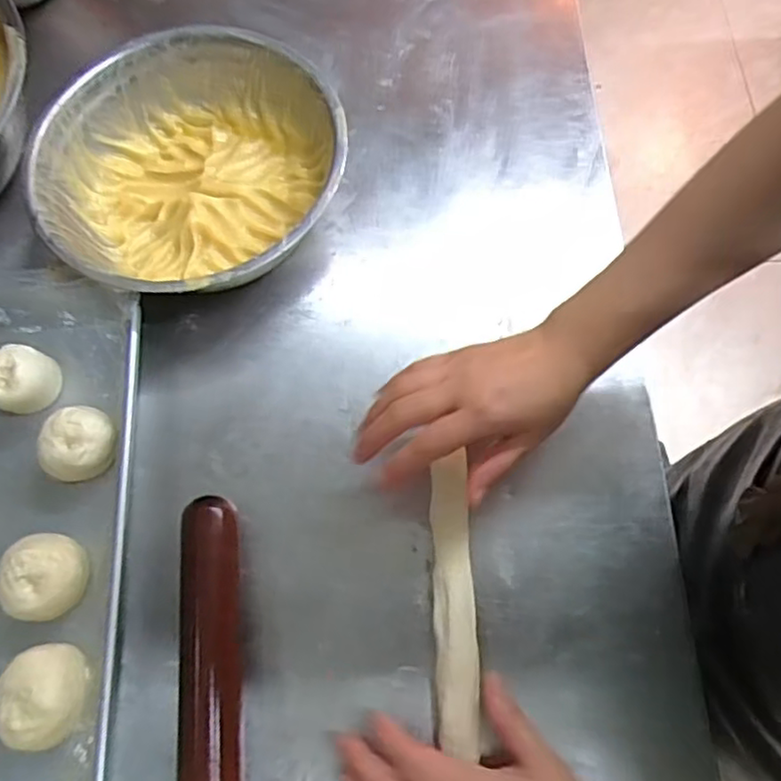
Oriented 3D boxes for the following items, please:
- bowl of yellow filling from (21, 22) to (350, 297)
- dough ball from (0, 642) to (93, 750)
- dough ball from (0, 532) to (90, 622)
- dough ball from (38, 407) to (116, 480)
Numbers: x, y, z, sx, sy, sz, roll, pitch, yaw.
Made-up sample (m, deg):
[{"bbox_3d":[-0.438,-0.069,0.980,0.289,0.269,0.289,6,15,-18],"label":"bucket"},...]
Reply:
[{"bbox_3d":[-0.163,-0.180,0.560,0.241,0.079,0.252,-1,68,1],"label":"bowl of yellow filling"},{"bbox_3d":[-0.227,0.201,0.434,0.059,0.043,0.065,-10,68,-3],"label":"dough ball"},{"bbox_3d":[-0.240,0.131,0.462,0.052,0.044,0.057,-1,68,1],"label":"dough ball"},{"bbox_3d":[-0.230,0.042,0.494,0.048,0.038,0.053,37,74,15],"label":"dough ball"}]

